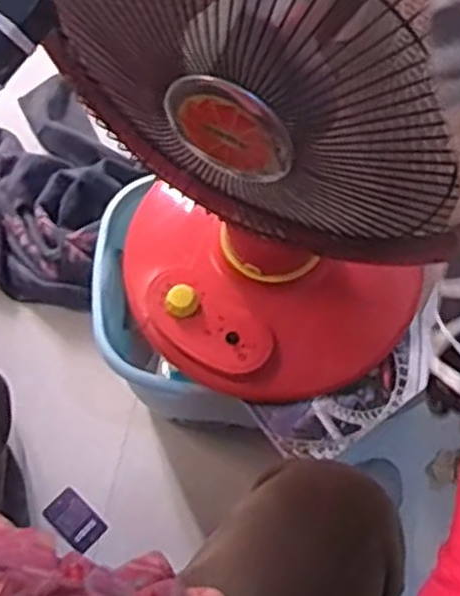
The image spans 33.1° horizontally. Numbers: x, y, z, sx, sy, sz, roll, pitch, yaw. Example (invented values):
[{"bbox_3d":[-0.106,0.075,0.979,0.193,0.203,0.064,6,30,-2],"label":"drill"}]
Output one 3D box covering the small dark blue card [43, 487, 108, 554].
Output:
[{"bbox_3d":[-0.205,0.294,1.024,0.084,0.005,0.050,37,75,23],"label":"small dark blue card"}]

